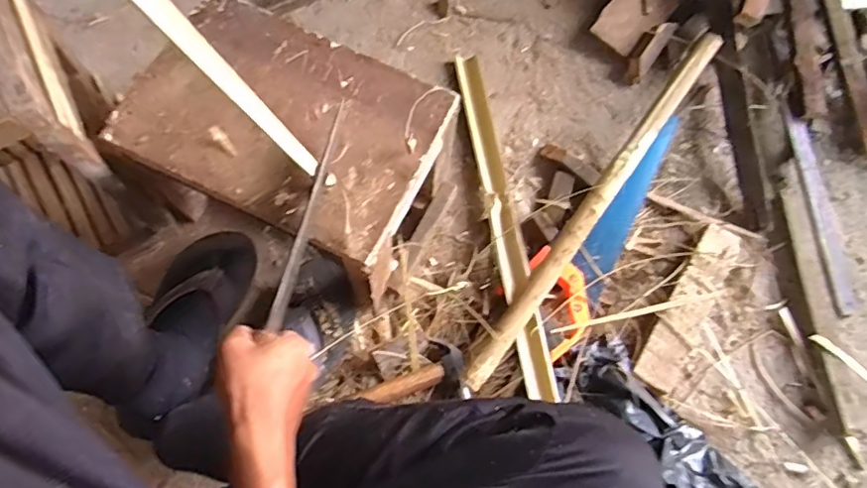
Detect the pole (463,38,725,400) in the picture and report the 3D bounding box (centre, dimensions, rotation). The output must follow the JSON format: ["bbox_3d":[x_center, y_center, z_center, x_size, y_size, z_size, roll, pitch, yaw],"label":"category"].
[{"bbox_3d":[0.238,-0.067,0.791,0.030,0.039,0.642,35,72,11],"label":"pole"}]

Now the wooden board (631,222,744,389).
[{"bbox_3d":[0.362,0.083,0.778,0.058,0.014,0.266,33,71,9],"label":"wooden board"}]

